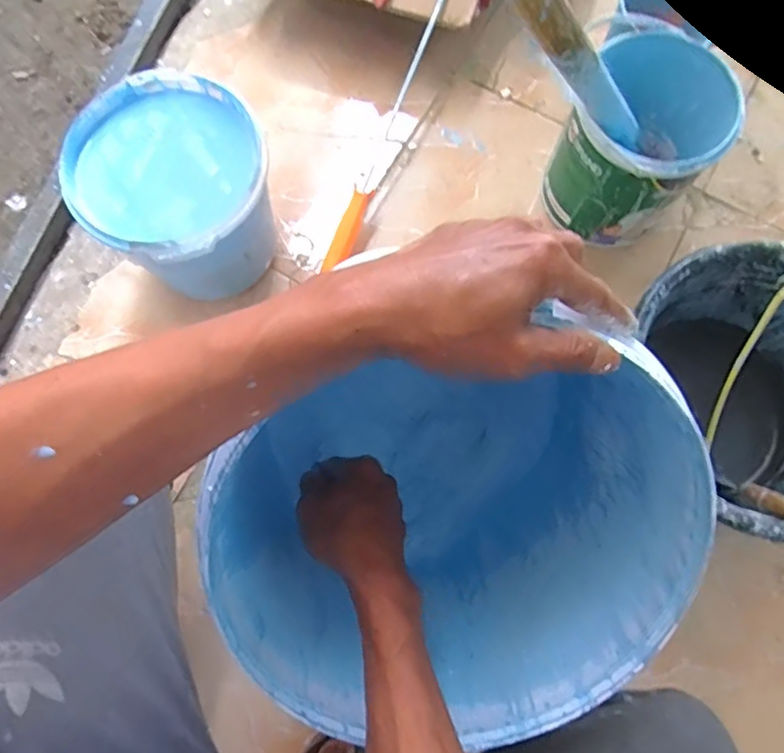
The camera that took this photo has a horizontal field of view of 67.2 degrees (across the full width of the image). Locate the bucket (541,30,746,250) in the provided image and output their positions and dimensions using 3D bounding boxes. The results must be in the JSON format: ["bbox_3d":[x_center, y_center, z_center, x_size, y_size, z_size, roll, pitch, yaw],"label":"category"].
[{"bbox_3d":[0.299,-0.282,0.742,0.171,0.187,0.182,23,76,5],"label":"bucket"}]

